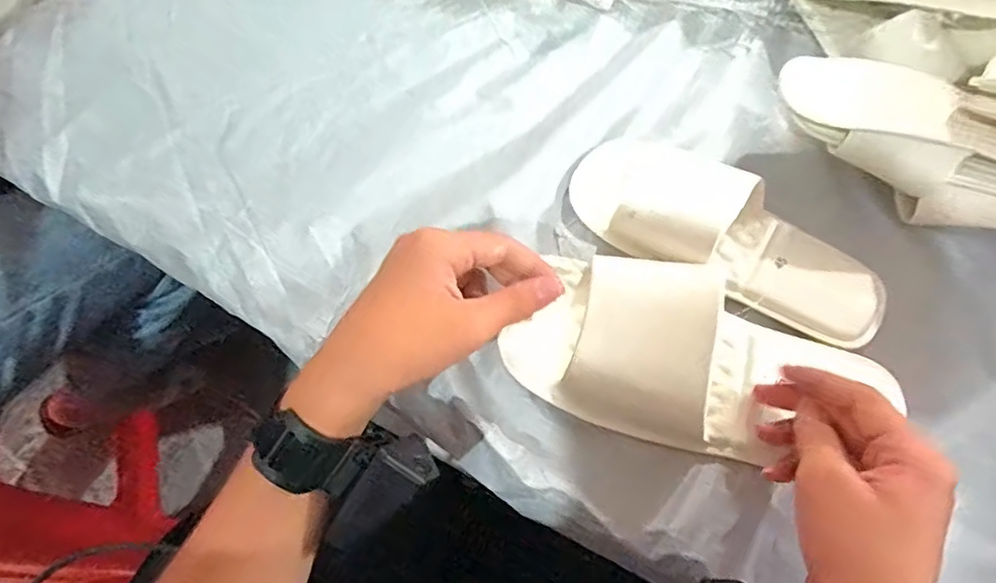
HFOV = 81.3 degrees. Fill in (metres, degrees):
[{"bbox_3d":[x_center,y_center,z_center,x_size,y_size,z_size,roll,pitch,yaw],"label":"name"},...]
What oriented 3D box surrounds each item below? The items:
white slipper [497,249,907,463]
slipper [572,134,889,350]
[{"bbox_3d":[0.130,0.046,0.367,0.238,0.060,0.108,19,67,6],"label":"white slipper"},{"bbox_3d":[0.170,-0.047,0.418,0.237,0.053,0.096,28,68,10],"label":"slipper"}]

